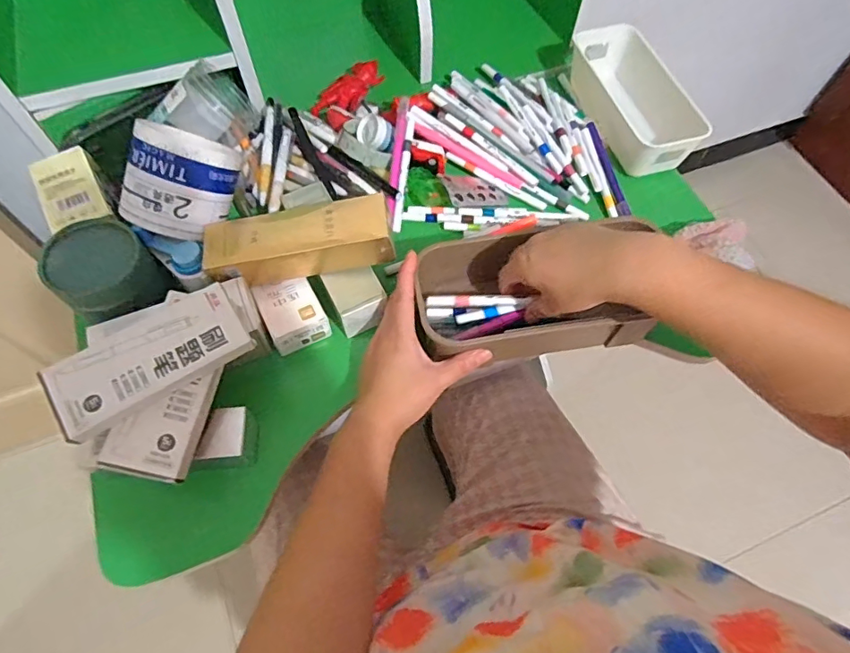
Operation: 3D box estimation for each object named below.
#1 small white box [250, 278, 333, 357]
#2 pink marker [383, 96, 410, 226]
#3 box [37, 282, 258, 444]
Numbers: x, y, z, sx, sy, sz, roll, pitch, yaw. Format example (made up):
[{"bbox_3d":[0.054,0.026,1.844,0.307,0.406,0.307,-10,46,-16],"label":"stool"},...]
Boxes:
[{"bbox_3d":[-0.131,-0.013,0.505,0.054,0.030,0.067,-26,66,-14],"label":"small white box"},{"bbox_3d":[-0.034,-0.193,0.595,0.014,0.016,0.154,6,80,2],"label":"pink marker"},{"bbox_3d":[-0.222,0.025,0.414,0.150,0.024,0.067,-29,67,-15],"label":"box"}]

